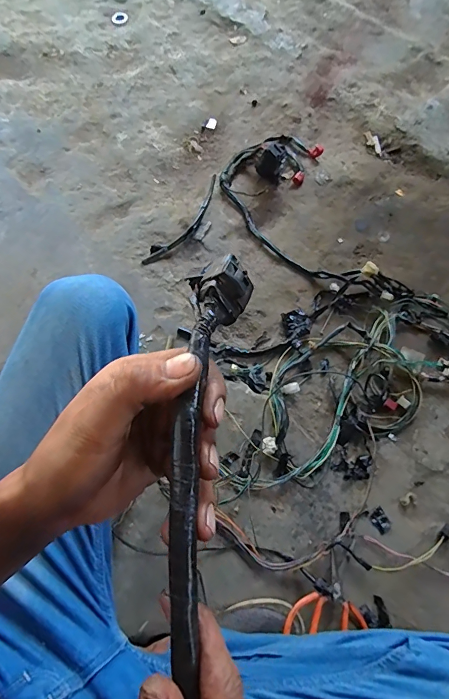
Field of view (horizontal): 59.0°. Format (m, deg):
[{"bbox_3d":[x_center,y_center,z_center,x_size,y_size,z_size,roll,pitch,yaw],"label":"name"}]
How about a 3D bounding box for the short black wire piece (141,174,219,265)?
[{"bbox_3d":[-0.084,-0.286,0.897,0.055,0.013,0.267,36,76,13],"label":"short black wire piece"}]

